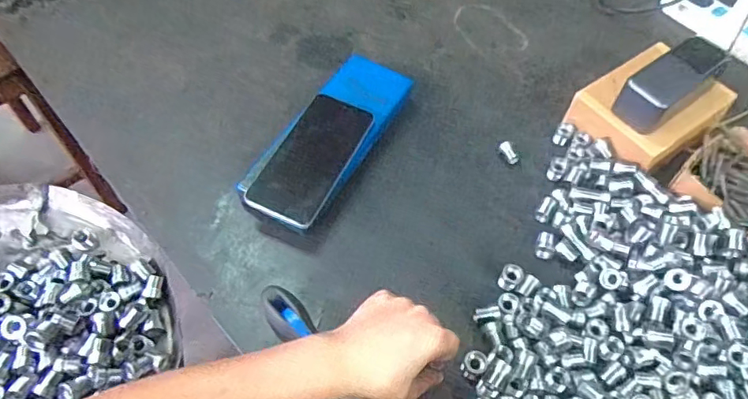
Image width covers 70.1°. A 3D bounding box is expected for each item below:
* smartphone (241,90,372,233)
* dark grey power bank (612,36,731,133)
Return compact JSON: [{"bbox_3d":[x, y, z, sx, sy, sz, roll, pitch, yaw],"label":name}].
[{"bbox_3d":[-0.067,-0.045,0.570,0.076,0.012,0.159,26,62,6],"label":"smartphone"},{"bbox_3d":[0.338,-0.131,0.607,0.137,0.059,0.054,-35,64,-10],"label":"dark grey power bank"}]

